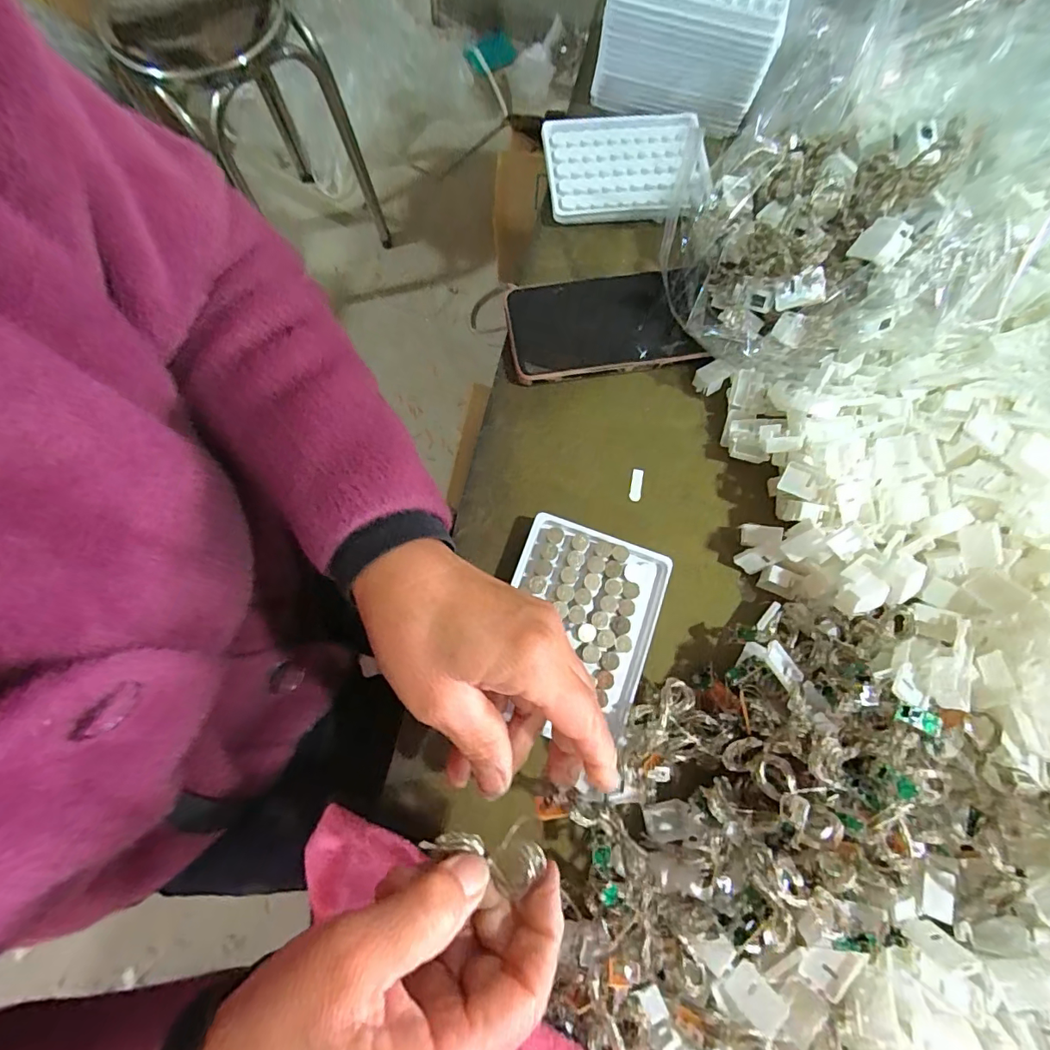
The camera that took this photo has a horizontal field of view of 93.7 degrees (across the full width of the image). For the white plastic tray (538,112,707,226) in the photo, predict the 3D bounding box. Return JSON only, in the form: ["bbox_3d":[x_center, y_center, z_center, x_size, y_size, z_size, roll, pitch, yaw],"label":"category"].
[{"bbox_3d":[0.079,-0.290,0.403,0.121,0.025,0.100,-3,77,-2],"label":"white plastic tray"}]

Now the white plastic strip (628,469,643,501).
[{"bbox_3d":[0.079,-0.028,0.350,0.008,0.004,0.022,10,77,1],"label":"white plastic strip"}]

